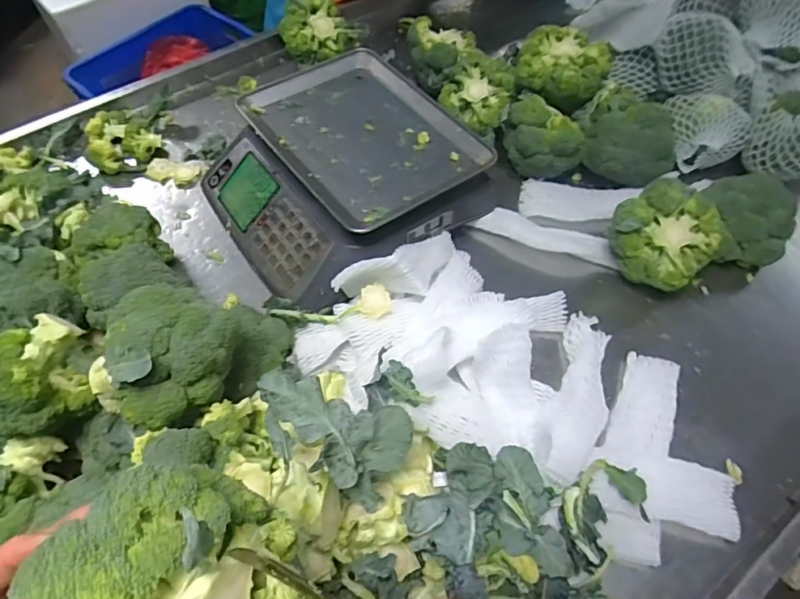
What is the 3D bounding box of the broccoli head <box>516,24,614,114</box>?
[{"bbox_3d":[0.243,-0.341,0.784,0.132,0.087,0.110,15,59,10],"label":"broccoli head"}]

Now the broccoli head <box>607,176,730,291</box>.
[{"bbox_3d":[0.345,-0.077,0.678,0.135,0.126,0.100,31,63,18],"label":"broccoli head"}]

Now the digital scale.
[{"bbox_3d":[-0.093,-0.181,0.740,0.325,0.112,0.336,-33,63,-19],"label":"digital scale"}]

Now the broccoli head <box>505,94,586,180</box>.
[{"bbox_3d":[0.215,-0.240,0.770,0.112,0.099,0.080,32,63,19],"label":"broccoli head"}]

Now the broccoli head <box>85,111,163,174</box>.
[{"bbox_3d":[-0.459,-0.262,0.841,0.110,0.045,0.122,-32,63,-19],"label":"broccoli head"}]

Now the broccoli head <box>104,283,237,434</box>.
[{"bbox_3d":[-0.209,0.045,0.478,0.104,0.085,0.125,-15,59,-9],"label":"broccoli head"}]

